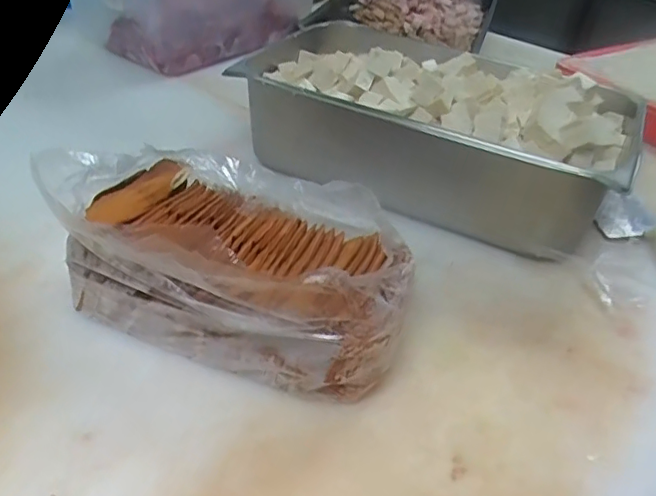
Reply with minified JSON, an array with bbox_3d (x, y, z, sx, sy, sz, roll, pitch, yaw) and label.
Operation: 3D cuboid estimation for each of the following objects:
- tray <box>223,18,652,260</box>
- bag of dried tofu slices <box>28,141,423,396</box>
[{"bbox_3d":[0.147,-0.180,0.813,0.514,0.155,0.297,21,41,18],"label":"tray"},{"bbox_3d":[-0.099,0.009,0.544,0.345,0.172,0.189,11,39,7],"label":"bag of dried tofu slices"}]

